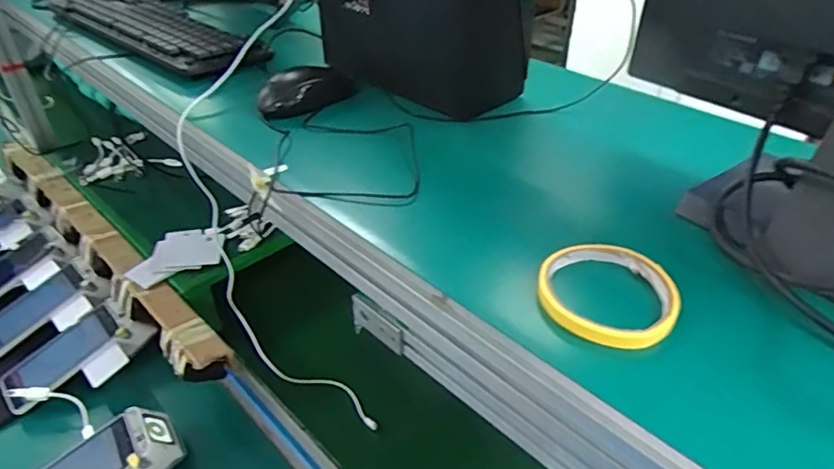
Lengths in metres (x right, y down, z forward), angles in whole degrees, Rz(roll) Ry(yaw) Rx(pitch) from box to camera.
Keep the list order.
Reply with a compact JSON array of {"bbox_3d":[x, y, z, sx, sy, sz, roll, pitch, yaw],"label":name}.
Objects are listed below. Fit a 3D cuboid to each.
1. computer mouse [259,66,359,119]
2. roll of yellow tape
[{"bbox_3d":[-0.124,-0.161,0.608,0.106,0.038,0.053,-25,42,-29],"label":"computer mouse"},{"bbox_3d":[0.123,0.036,0.362,0.084,0.015,0.083,-1,36,1],"label":"roll of yellow tape"}]

